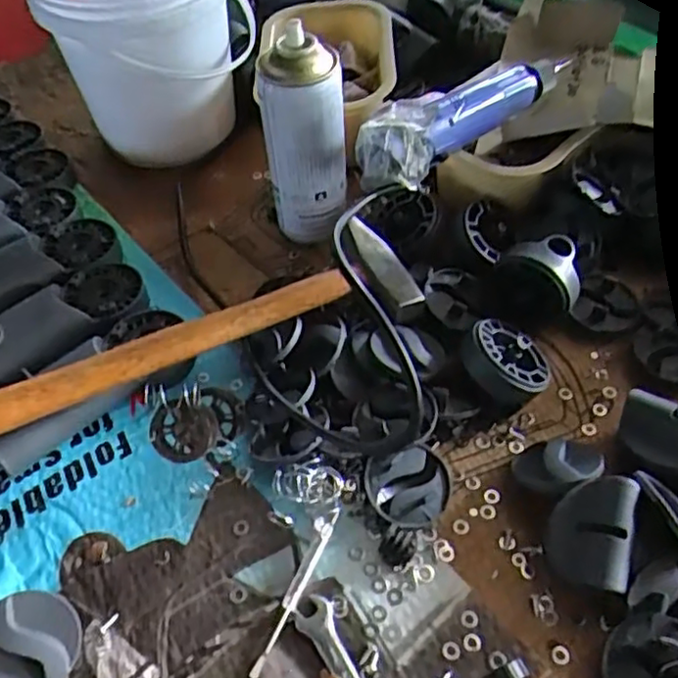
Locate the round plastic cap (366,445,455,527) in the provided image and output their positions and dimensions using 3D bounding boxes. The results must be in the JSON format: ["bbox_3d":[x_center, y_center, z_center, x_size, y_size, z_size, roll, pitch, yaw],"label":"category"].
[{"bbox_3d":[0.047,0.098,0.443,0.055,0.025,0.047,-15,52,-7],"label":"round plastic cap"}]

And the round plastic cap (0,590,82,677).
[{"bbox_3d":[-0.177,0.173,0.386,0.056,0.010,0.055,10,59,-17],"label":"round plastic cap"}]

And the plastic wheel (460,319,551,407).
[{"bbox_3d":[0.120,0.015,0.489,0.062,0.030,0.062,47,41,15],"label":"plastic wheel"}]

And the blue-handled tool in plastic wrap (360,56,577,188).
[{"bbox_3d":[0.109,-0.189,0.558,0.055,0.044,0.272,34,49,27],"label":"blue-handled tool in plastic wrap"}]

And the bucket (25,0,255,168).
[{"bbox_3d":[-0.174,-0.286,0.675,0.171,0.190,0.202,-5,52,0],"label":"bucket"}]

